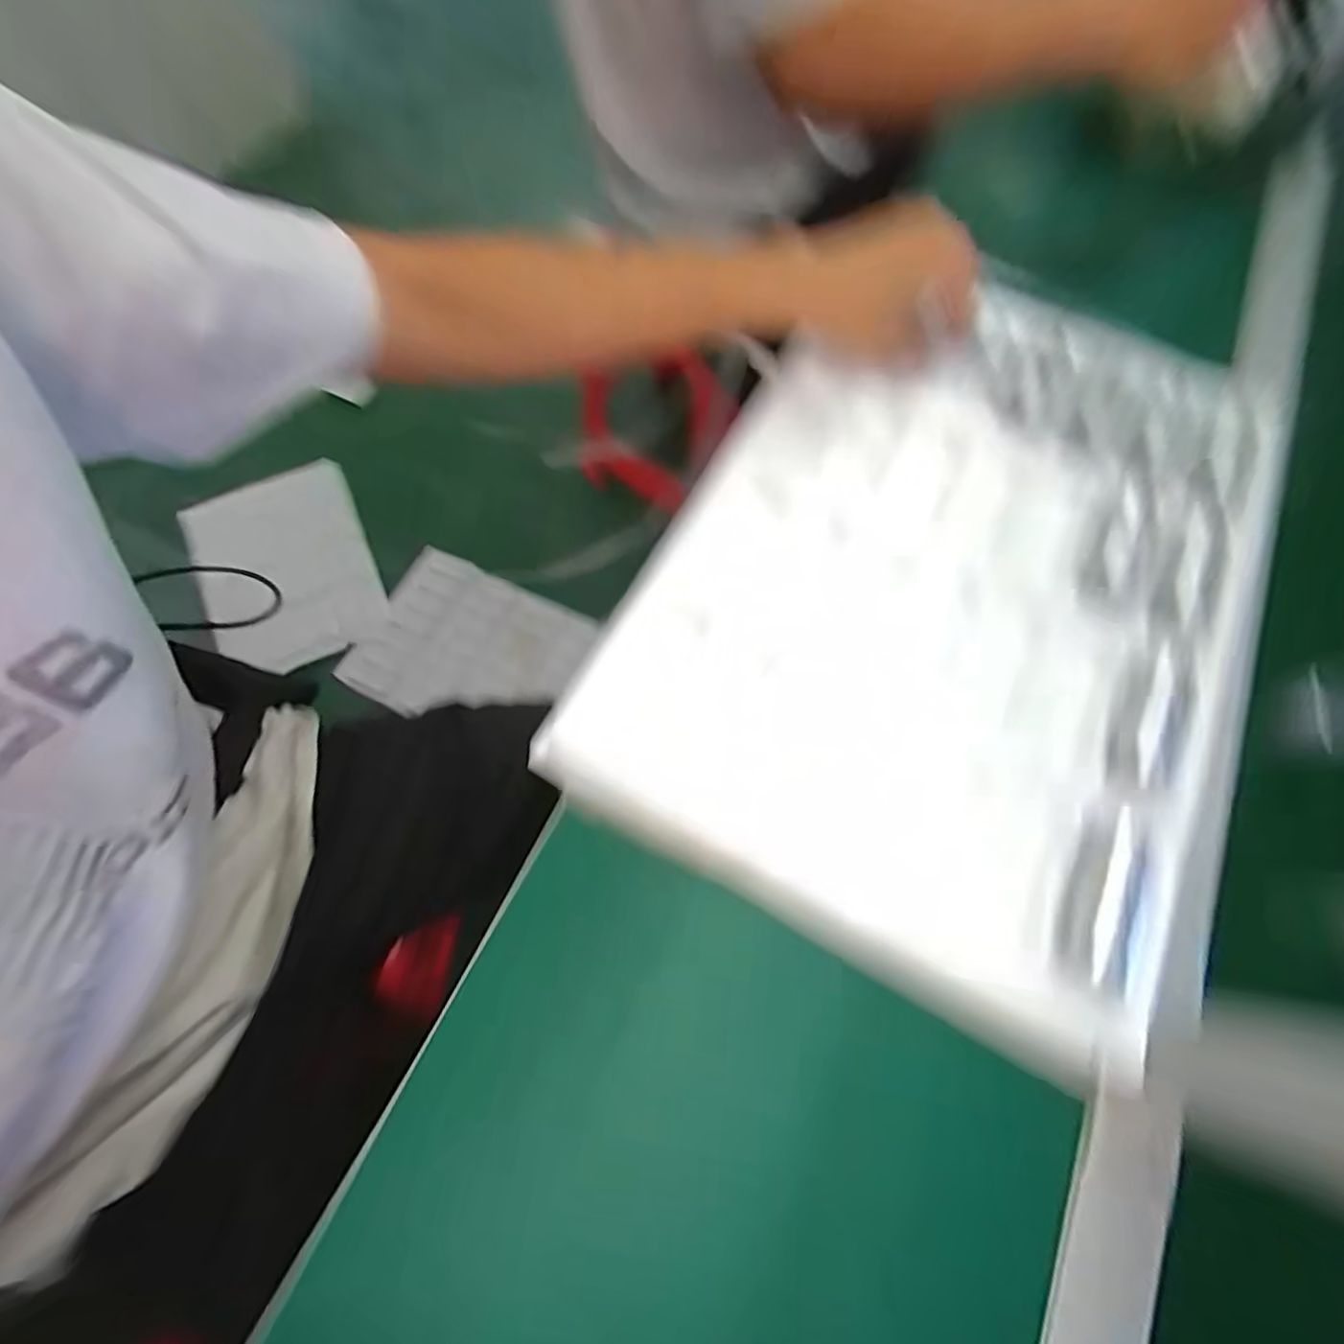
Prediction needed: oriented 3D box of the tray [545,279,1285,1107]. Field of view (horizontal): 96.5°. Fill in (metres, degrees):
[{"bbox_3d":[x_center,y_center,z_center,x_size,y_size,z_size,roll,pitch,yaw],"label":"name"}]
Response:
[{"bbox_3d":[0.173,-0.055,0.381,0.326,0.040,0.458,28,71,8],"label":"tray"}]

